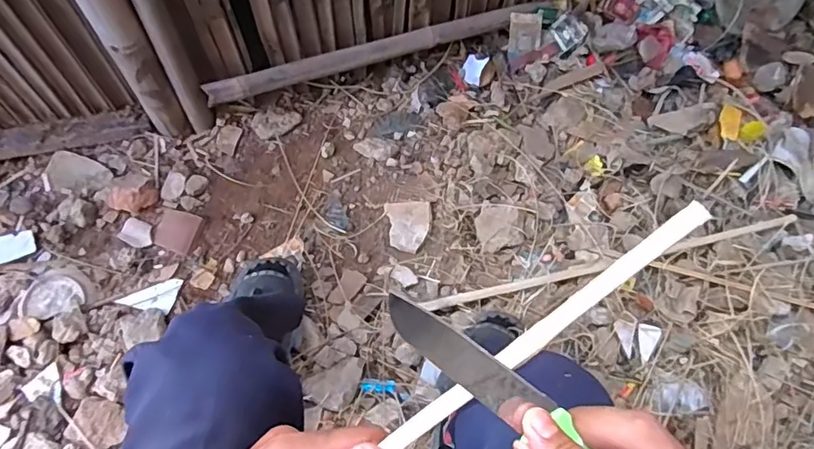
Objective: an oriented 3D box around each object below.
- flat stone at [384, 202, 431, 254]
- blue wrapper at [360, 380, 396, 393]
[{"bbox_3d":[0.005,0.004,1.081,0.089,0.012,0.111,-3,67,-2],"label":"flat stone"},{"bbox_3d":[-0.052,0.290,0.947,0.062,0.005,0.020,-3,67,-3],"label":"blue wrapper"}]

